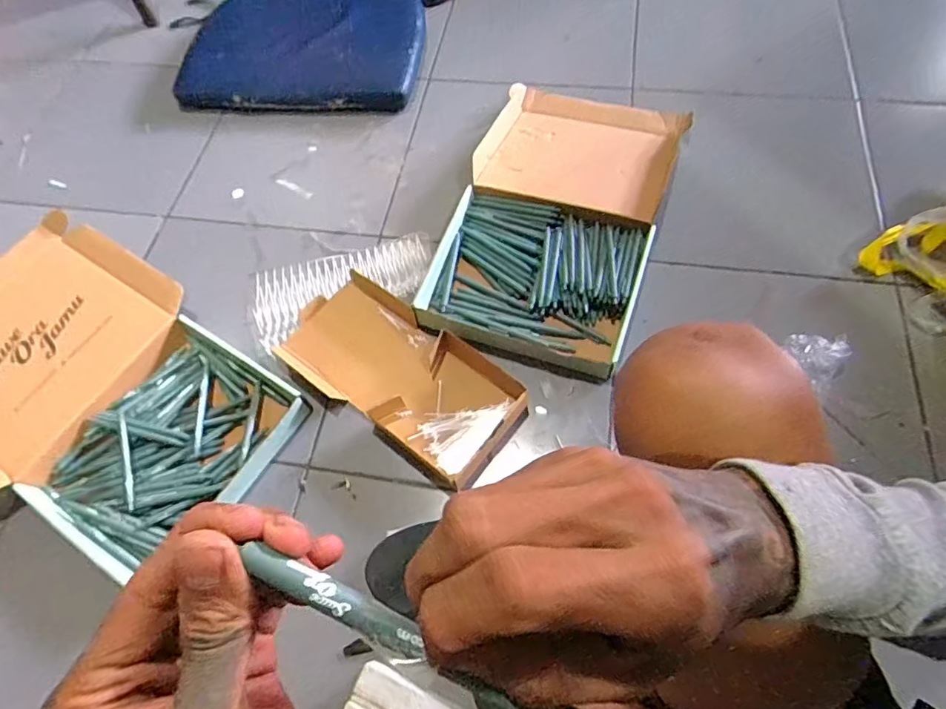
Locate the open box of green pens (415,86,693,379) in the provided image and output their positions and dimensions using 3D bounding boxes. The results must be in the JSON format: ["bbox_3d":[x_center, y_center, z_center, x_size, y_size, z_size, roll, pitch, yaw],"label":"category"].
[{"bbox_3d":[0.140,-0.243,0.896,0.319,0.064,0.539,18,66,11],"label":"open box of green pens"}]

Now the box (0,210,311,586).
[{"bbox_3d":[-0.534,0.055,0.770,0.525,0.074,0.358,32,70,17],"label":"box"}]

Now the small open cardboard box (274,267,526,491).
[{"bbox_3d":[-0.111,0.023,0.802,0.374,0.046,0.181,35,71,18],"label":"small open cardboard box"}]

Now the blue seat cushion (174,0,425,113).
[{"bbox_3d":[-0.342,-0.635,1.105,0.475,0.097,0.306,3,64,4],"label":"blue seat cushion"}]

